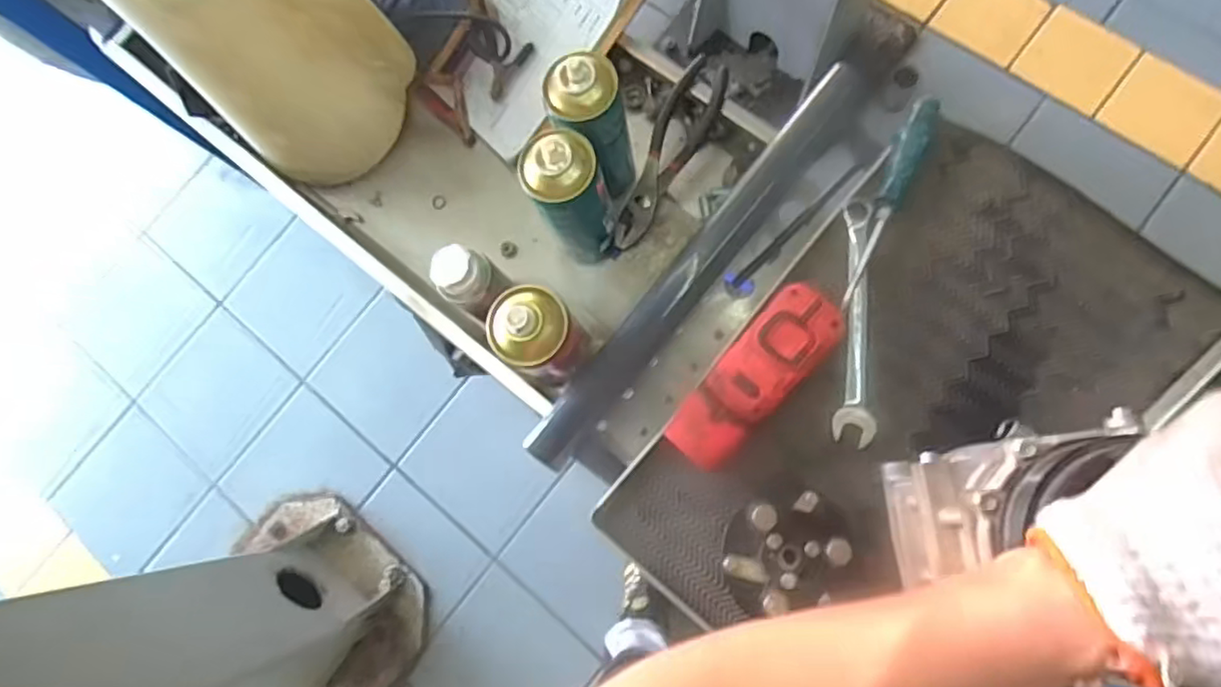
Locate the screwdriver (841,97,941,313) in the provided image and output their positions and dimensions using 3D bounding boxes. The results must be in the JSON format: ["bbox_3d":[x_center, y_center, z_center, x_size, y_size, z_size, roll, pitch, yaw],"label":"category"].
[{"bbox_3d":[0.228,-0.115,0.520,0.024,0.022,0.184,19,82,10],"label":"screwdriver"}]

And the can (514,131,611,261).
[{"bbox_3d":[-0.032,-0.126,0.568,0.060,0.159,0.062,-1,79,7],"label":"can"}]

